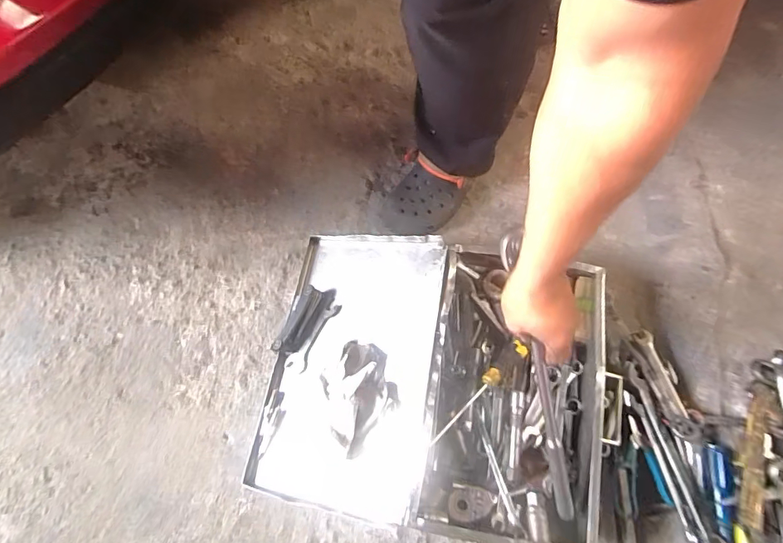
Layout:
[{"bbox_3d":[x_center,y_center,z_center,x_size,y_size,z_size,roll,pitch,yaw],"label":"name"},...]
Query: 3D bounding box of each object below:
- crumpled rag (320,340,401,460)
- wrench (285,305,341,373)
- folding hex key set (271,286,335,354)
[{"bbox_3d":[-0.051,0.170,0.649,0.107,0.055,0.133,39,76,13],"label":"crumpled rag"},{"bbox_3d":[-0.125,0.102,0.740,0.035,0.004,0.120,27,81,20],"label":"wrench"},{"bbox_3d":[-0.144,0.073,0.740,0.052,0.028,0.121,29,74,11],"label":"folding hex key set"}]

